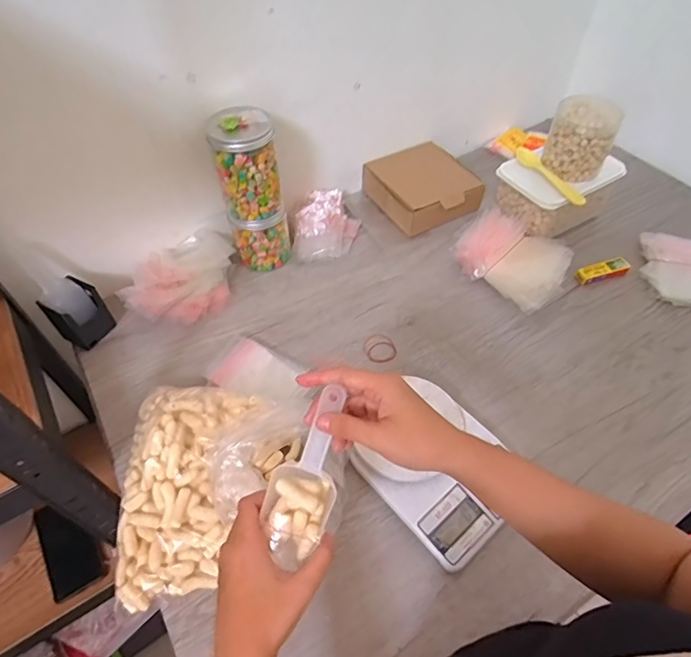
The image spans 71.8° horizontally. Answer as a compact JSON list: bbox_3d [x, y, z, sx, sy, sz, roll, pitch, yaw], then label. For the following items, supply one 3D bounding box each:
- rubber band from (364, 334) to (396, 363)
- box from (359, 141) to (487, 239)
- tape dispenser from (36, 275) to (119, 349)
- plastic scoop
[{"bbox_3d":[0.049,0.028,0.691,0.045,0.008,0.047,-19,54,-14],"label":"rubber band"},{"bbox_3d":[0.145,-0.253,0.863,0.160,0.067,0.175,-27,56,-18],"label":"box"},{"bbox_3d":[-0.381,-0.025,0.684,0.064,0.083,0.066,26,57,20],"label":"tape dispenser"},{"bbox_3d":[-0.032,0.117,0.386,0.052,0.034,0.143,17,95,14],"label":"plastic scoop"}]

